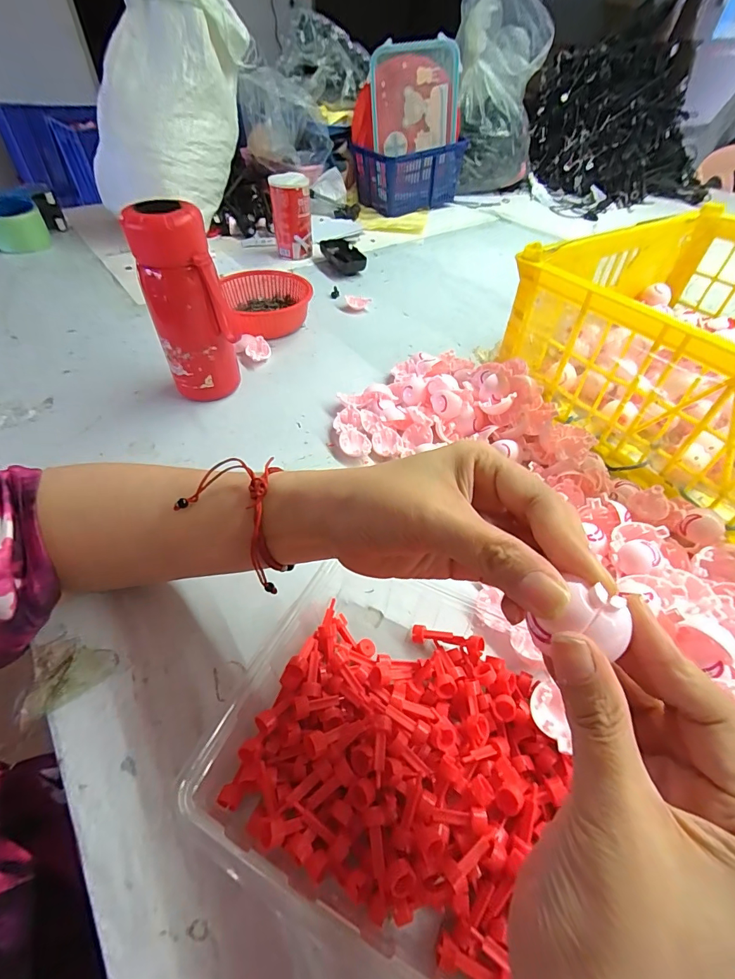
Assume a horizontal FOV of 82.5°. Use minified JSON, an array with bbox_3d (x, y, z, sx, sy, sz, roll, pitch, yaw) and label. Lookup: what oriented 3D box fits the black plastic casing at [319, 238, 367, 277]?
[{"bbox_3d":[-0.041,-0.411,0.742,0.054,0.025,0.116,-15,50,-14],"label":"black plastic casing"}]

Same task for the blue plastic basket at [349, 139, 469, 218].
[{"bbox_3d":[0.091,-0.709,0.954,0.215,0.115,0.143,-27,54,-22],"label":"blue plastic basket"}]

